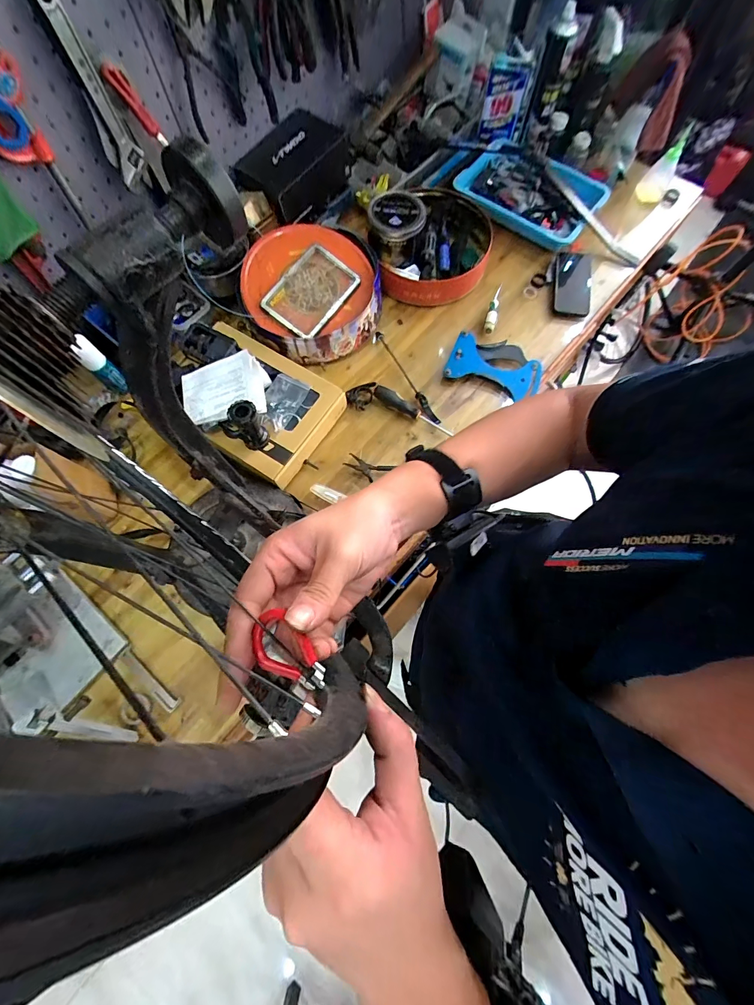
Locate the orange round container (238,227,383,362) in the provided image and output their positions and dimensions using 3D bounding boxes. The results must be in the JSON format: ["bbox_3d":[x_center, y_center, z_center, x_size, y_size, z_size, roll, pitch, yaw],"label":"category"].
[{"bbox_3d":[-0.130,-0.434,0.792,0.278,0.090,0.278,1,84,-12],"label":"orange round container"}]

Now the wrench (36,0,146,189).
[{"bbox_3d":[-0.408,-0.589,0.555,0.049,0.212,0.015,-14,73,-3],"label":"wrench"}]

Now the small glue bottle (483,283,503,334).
[{"bbox_3d":[0.263,-0.438,0.855,0.024,0.021,0.149,15,73,6],"label":"small glue bottle"}]

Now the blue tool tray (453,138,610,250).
[{"bbox_3d":[0.370,-0.759,0.927,0.323,0.068,0.240,34,76,11],"label":"blue tool tray"}]

